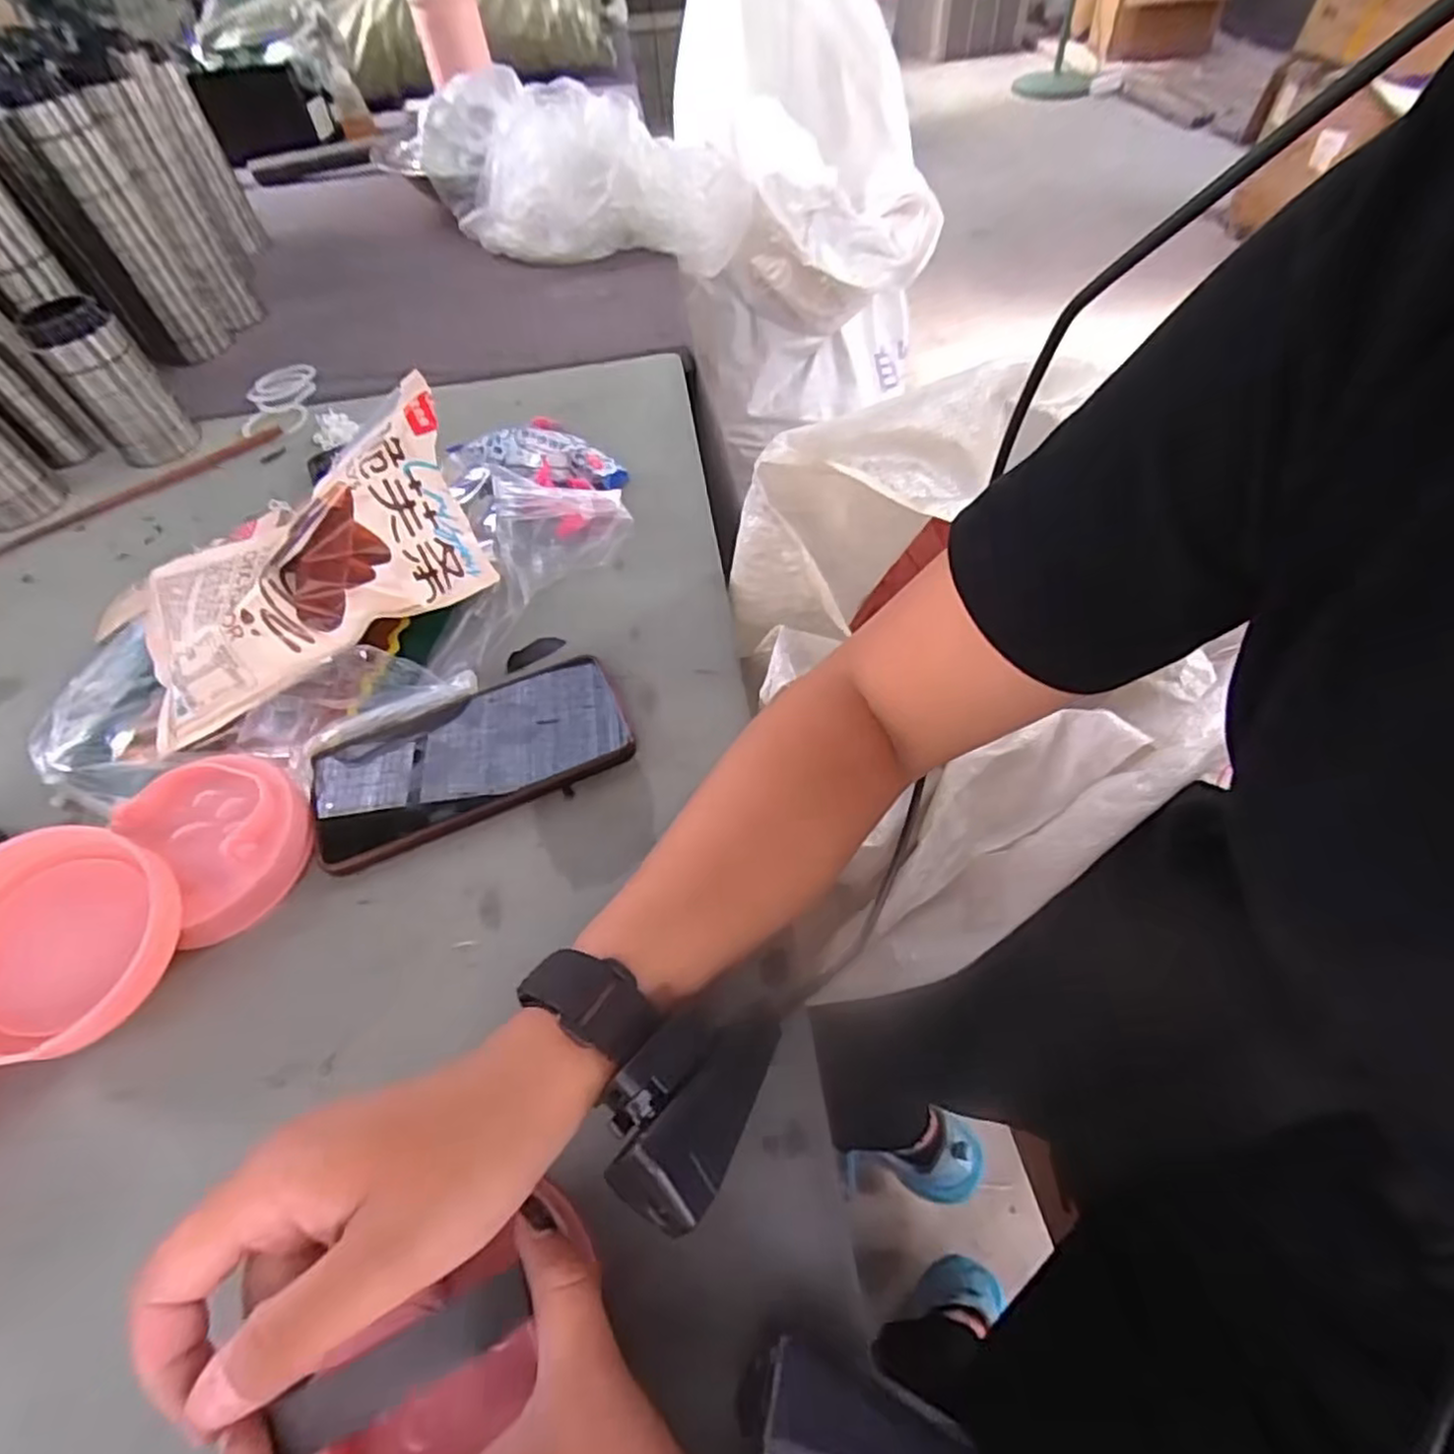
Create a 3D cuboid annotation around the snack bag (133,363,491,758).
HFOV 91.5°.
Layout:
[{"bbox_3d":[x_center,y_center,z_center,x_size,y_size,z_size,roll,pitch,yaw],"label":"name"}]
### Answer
[{"bbox_3d":[-0.248,-0.095,0.424,0.220,0.054,0.130,-30,86,-5],"label":"snack bag"}]

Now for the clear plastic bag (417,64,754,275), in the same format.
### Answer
[{"bbox_3d":[-0.171,-0.591,0.762,0.359,0.142,0.126,11,56,13],"label":"clear plastic bag"}]

